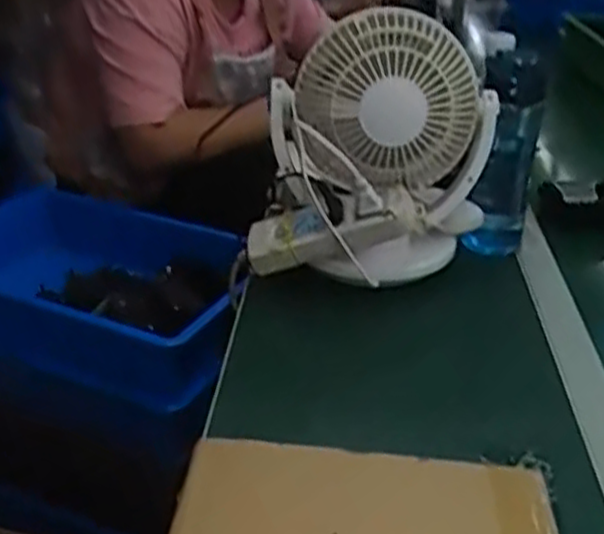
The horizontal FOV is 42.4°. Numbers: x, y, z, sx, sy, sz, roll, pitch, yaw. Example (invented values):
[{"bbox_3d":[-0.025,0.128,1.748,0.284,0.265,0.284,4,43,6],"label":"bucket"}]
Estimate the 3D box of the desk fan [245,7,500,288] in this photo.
[{"bbox_3d":[0.072,-0.114,0.743,0.209,0.223,0.192,9,29,11],"label":"desk fan"}]

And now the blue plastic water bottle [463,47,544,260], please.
[{"bbox_3d":[0.237,-0.123,0.909,0.065,0.247,0.081,9,29,11],"label":"blue plastic water bottle"}]

